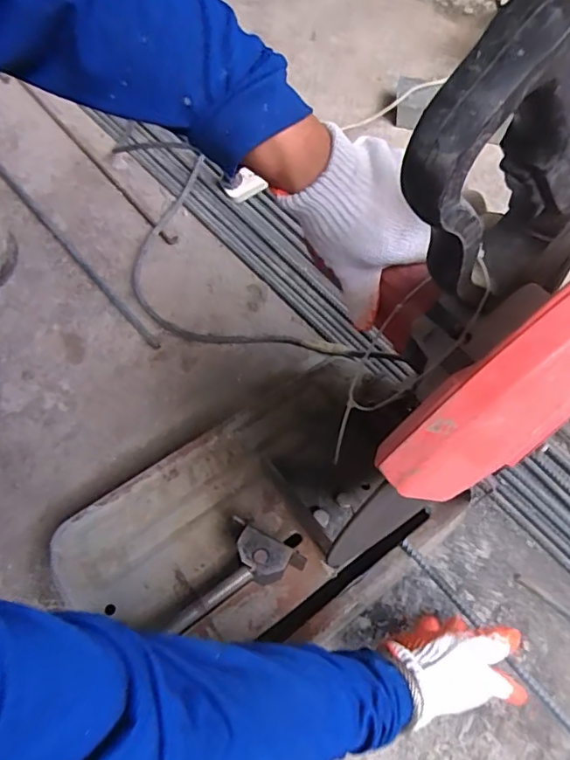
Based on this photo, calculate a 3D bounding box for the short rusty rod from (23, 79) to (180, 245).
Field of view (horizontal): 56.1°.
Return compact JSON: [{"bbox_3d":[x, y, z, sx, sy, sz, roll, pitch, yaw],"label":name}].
[{"bbox_3d":[-0.336,-0.389,0.962,0.022,0.013,0.477,-35,67,-22],"label":"short rusty rod"}]

